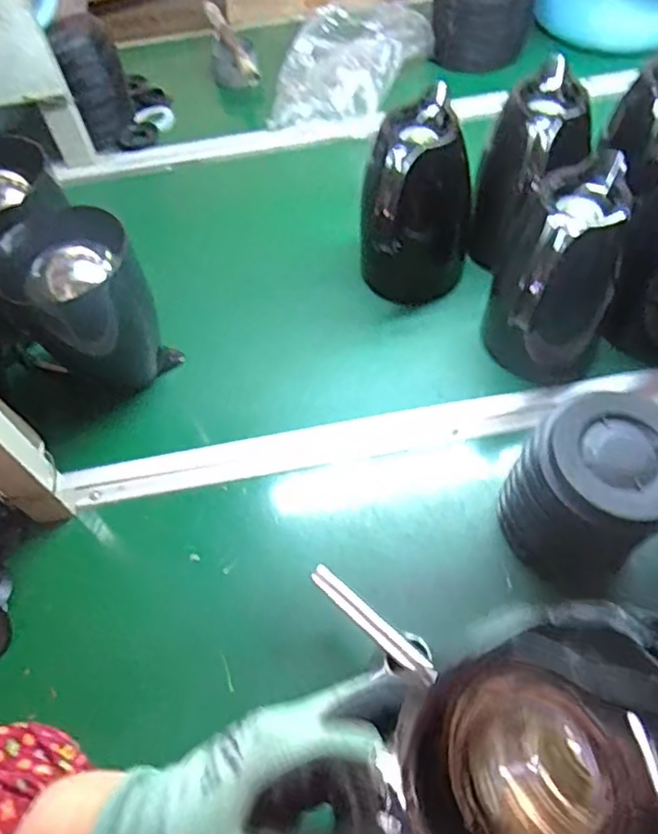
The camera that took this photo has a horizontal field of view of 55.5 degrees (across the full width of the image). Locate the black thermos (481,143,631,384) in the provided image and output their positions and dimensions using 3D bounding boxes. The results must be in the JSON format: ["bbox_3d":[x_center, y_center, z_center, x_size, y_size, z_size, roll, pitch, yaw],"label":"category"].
[{"bbox_3d":[0.235,-0.129,0.633,0.131,0.203,0.125,-2,57,4],"label":"black thermos"}]

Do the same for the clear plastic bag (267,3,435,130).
[{"bbox_3d":[0.038,-0.562,0.976,0.225,0.070,0.282,6,58,9],"label":"clear plastic bag"}]

